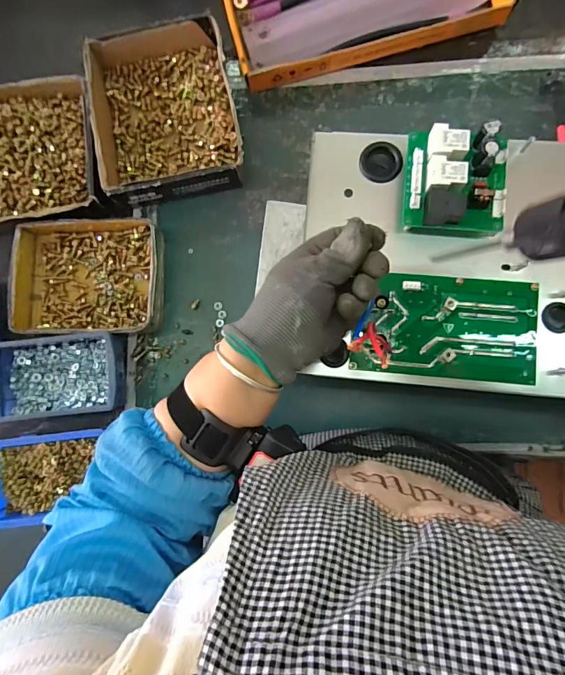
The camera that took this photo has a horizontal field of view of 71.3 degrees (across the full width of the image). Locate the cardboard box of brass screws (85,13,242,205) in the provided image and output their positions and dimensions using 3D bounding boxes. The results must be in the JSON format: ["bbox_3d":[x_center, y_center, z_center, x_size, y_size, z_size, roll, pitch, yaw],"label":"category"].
[{"bbox_3d":[-0.149,-0.286,0.502,0.175,0.048,0.217,-11,85,1],"label":"cardboard box of brass screws"}]

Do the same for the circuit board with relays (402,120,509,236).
[{"bbox_3d":[0.159,-0.143,0.357,0.087,0.032,0.094,7,87,3],"label":"circuit board with relays"}]

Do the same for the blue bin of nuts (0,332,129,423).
[{"bbox_3d":[-0.266,0.046,0.480,0.144,0.044,0.098,-6,85,2],"label":"blue bin of nuts"}]

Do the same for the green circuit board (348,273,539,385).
[{"bbox_3d":[0.153,-0.010,0.372,0.168,0.013,0.094,5,86,3],"label":"green circuit board"}]

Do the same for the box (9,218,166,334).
[{"bbox_3d":[-0.245,-0.077,0.498,0.183,0.032,0.146,1,85,3],"label":"box"}]

